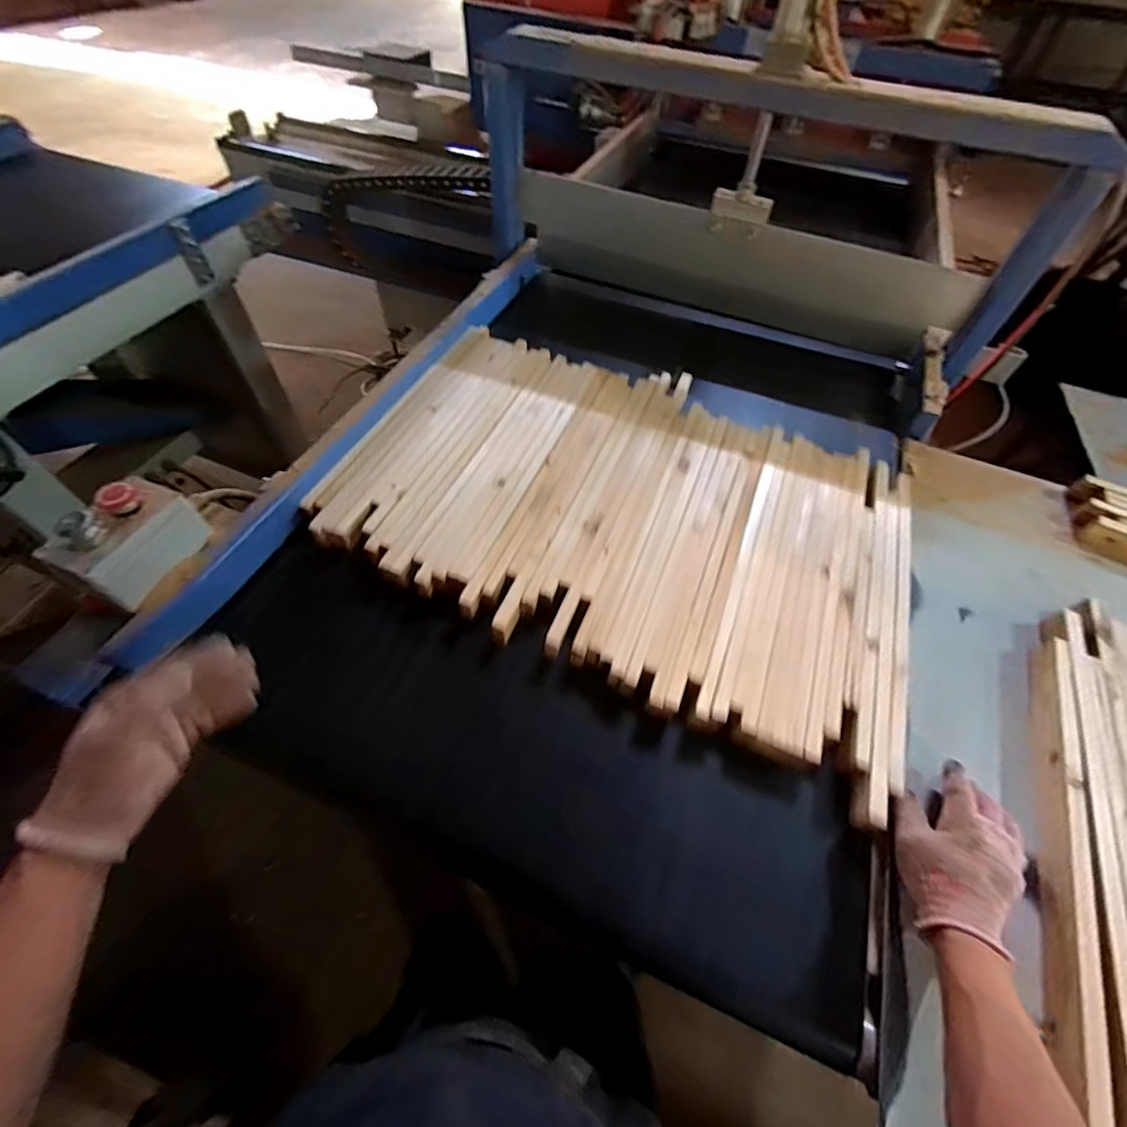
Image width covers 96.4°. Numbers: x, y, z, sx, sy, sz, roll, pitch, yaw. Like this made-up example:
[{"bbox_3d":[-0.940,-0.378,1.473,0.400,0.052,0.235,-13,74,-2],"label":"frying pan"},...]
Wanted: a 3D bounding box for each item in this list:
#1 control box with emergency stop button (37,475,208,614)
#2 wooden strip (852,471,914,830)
[{"bbox_3d":[-0.480,-0.028,0.558,0.059,0.098,0.130,21,57,12],"label":"control box with emergency stop button"},{"bbox_3d":[0.414,0.071,0.642,0.028,0.026,0.517,22,57,12],"label":"wooden strip"}]

